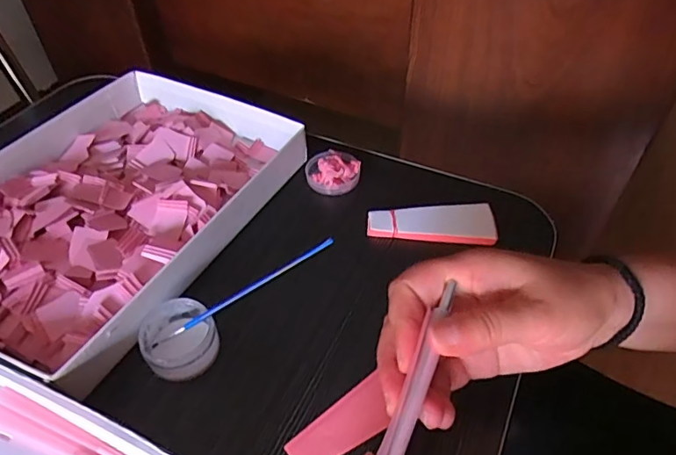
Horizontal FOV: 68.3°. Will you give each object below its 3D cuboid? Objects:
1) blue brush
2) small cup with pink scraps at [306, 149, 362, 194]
[{"bbox_3d":[-0.068,0.047,0.343,0.151,0.009,0.006,-31,50,10],"label":"blue brush"},{"bbox_3d":[-0.005,-0.057,0.485,0.052,0.024,0.046,0,47,1],"label":"small cup with pink scraps"}]

